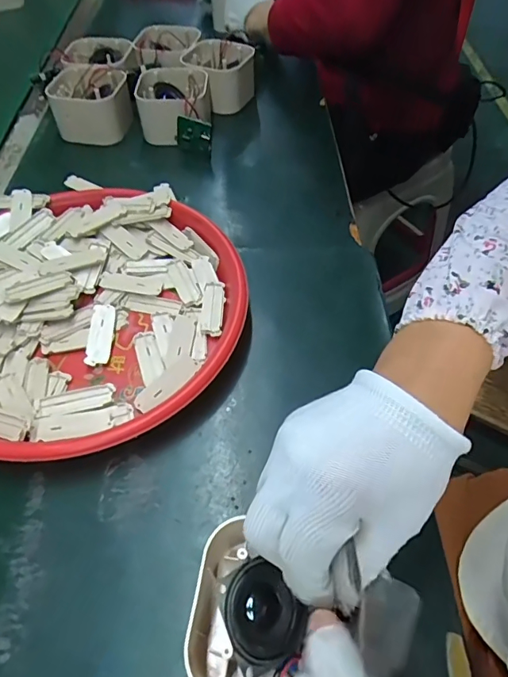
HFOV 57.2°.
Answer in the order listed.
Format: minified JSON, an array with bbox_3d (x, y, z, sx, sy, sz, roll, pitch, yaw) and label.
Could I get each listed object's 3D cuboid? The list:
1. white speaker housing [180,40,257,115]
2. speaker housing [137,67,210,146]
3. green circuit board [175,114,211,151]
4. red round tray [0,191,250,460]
[{"bbox_3d":[-0.048,-0.374,0.660,0.098,0.055,0.096,2,53,3],"label":"white speaker housing"},{"bbox_3d":[-0.104,-0.298,0.607,0.094,0.063,0.098,0,53,2],"label":"speaker housing"},{"bbox_3d":[-0.075,-0.255,0.579,0.045,0.038,0.008,22,53,7],"label":"green circuit board"},{"bbox_3d":[-0.159,-0.033,0.421,0.284,0.037,0.272,0,53,0],"label":"red round tray"}]

